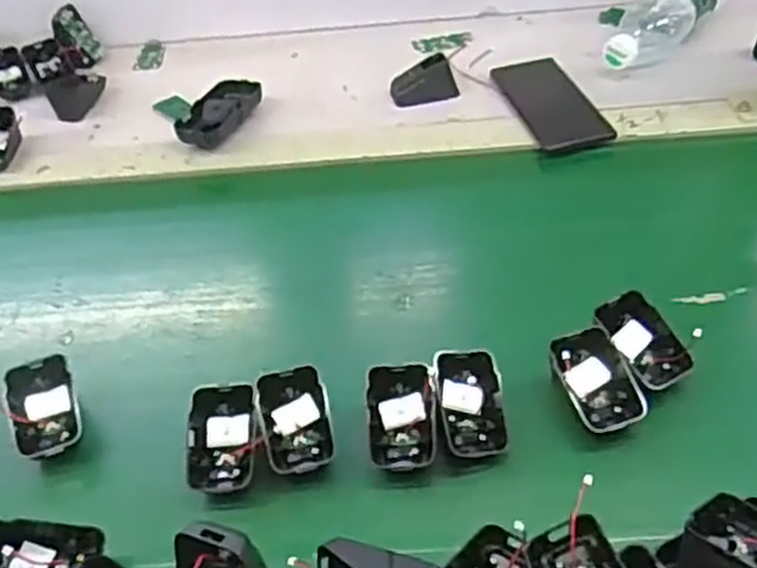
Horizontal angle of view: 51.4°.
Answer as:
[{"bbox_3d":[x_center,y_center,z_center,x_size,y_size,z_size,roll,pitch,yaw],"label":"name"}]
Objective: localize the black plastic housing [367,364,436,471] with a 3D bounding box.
[{"bbox_3d":[0.017,0.089,0.513,0.047,0.044,0.061,-5,45,2],"label":"black plastic housing"}]

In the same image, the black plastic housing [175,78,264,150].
[{"bbox_3d":[-0.163,-0.176,0.816,0.057,0.033,0.117,12,48,18],"label":"black plastic housing"}]

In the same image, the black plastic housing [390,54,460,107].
[{"bbox_3d":[0.047,-0.212,0.824,0.065,0.035,0.041,-13,45,-6],"label":"black plastic housing"}]

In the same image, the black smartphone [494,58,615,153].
[{"bbox_3d":[0.171,-0.187,0.797,0.073,0.006,0.170,-12,45,-5],"label":"black smartphone"}]

